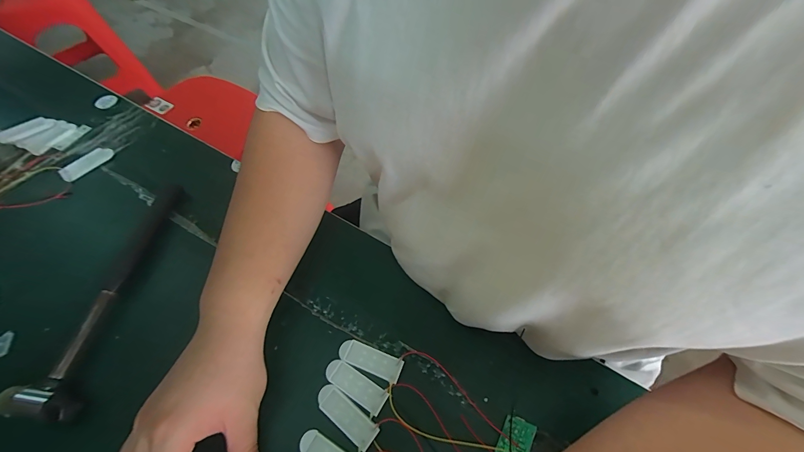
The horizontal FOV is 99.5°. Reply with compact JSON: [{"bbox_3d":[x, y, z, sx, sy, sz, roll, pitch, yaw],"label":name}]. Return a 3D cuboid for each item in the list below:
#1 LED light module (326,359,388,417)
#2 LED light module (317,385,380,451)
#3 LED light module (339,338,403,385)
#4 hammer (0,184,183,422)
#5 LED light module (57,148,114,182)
[{"bbox_3d":[-0.040,0.136,0.290,0.057,0.004,0.020,28,63,17],"label":"LED light module"},{"bbox_3d":[-0.046,0.154,0.277,0.056,0.004,0.021,34,65,19],"label":"LED light module"},{"bbox_3d":[-0.028,0.118,0.302,0.057,0.004,0.021,19,61,12],"label":"LED light module"},{"bbox_3d":[-0.279,0.051,0.329,0.053,0.021,0.235,4,59,3],"label":"hammer"},{"bbox_3d":[-0.385,-0.077,0.414,0.022,0.007,0.058,33,65,19],"label":"LED light module"}]

